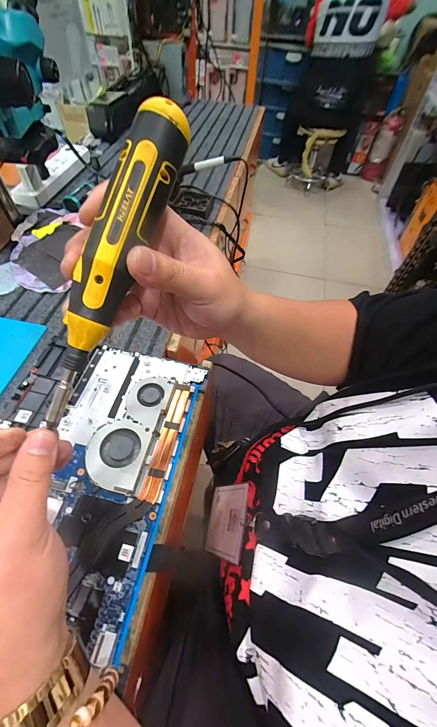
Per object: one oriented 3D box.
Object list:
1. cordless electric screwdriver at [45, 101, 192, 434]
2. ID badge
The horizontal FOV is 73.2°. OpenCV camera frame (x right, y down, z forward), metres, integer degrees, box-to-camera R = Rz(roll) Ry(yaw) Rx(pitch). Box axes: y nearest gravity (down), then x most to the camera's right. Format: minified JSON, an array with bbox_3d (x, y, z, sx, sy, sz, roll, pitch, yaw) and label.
[{"bbox_3d":[-0.071,-0.059,0.192,0.030,0.029,0.210,26,96,15],"label":"cordless electric screwdriver"},{"bbox_3d":[0.009,0.225,0.426,0.004,0.130,0.092,20,61,-12],"label":"ID badge"}]

